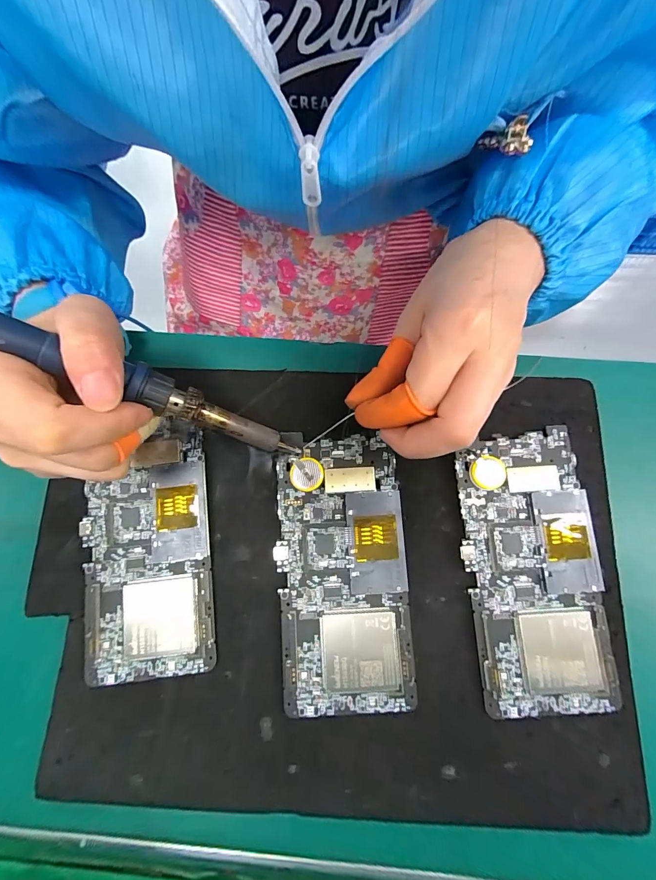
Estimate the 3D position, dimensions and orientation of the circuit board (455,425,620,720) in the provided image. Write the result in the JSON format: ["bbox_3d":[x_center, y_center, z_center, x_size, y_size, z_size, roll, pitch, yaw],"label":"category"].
[{"bbox_3d":[0.116,0.072,0.211,0.071,0.010,0.150,-4,78,0],"label":"circuit board"}]

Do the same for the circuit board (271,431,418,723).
[{"bbox_3d":[0.008,0.073,0.214,0.071,0.008,0.150,-3,78,0],"label":"circuit board"}]

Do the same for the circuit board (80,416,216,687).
[{"bbox_3d":[-0.107,0.063,0.218,0.072,0.009,0.139,-8,78,-1],"label":"circuit board"}]

